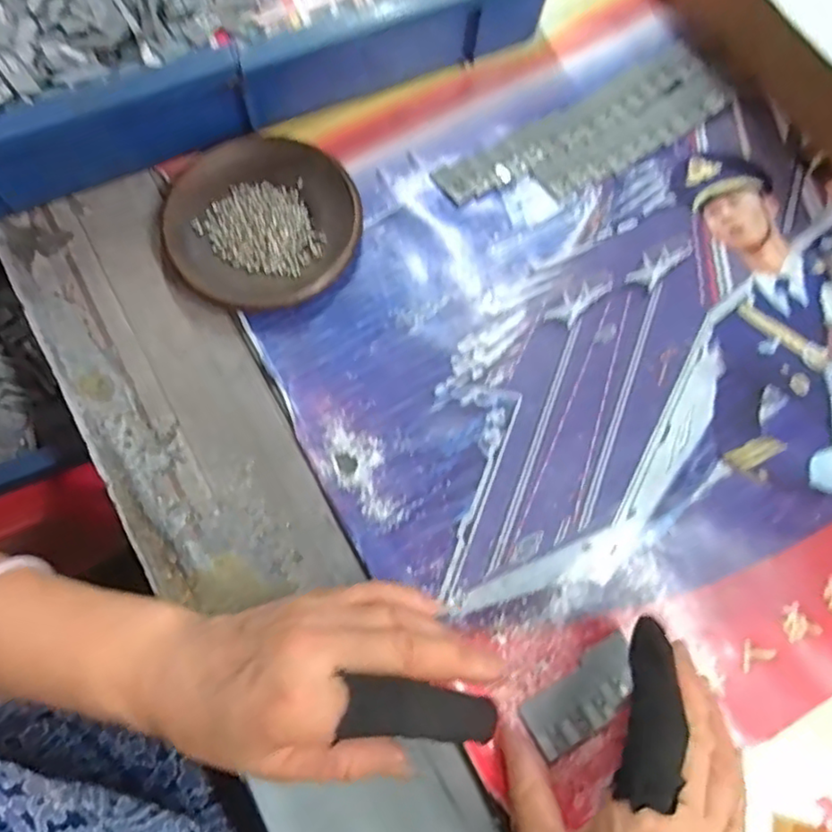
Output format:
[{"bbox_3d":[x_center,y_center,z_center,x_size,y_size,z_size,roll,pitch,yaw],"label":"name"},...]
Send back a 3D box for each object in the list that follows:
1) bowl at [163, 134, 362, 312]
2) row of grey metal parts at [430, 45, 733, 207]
[{"bbox_3d":[-0.090,-0.114,0.390,0.108,0.018,0.109,0,75,-1],"label":"bowl"},{"bbox_3d":[0.110,-0.177,0.419,0.193,0.004,0.055,-29,77,-8],"label":"row of grey metal parts"}]

